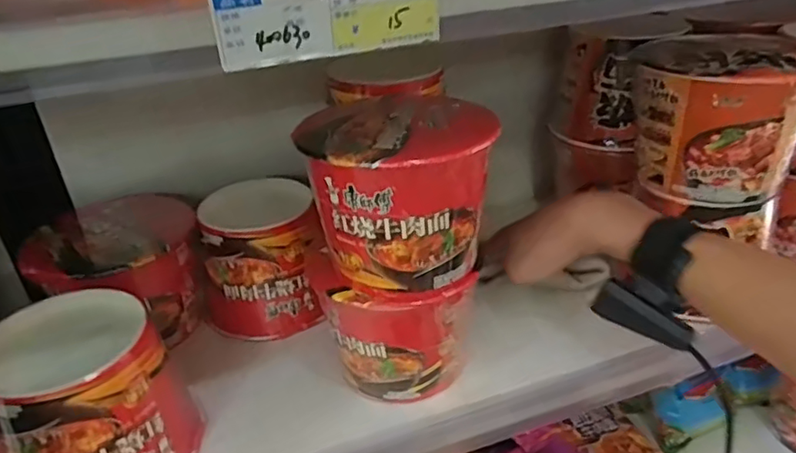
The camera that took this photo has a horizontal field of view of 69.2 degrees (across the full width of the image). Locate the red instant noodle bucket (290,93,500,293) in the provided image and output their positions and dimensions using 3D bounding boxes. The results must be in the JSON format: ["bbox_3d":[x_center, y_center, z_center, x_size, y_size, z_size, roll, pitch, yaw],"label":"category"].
[{"bbox_3d":[0.001,-0.026,0.396,0.122,0.099,0.106,-13,32,-18],"label":"red instant noodle bucket"}]

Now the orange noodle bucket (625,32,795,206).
[{"bbox_3d":[0.261,-0.090,0.482,0.134,0.109,0.116,13,34,25],"label":"orange noodle bucket"}]

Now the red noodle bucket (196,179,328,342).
[{"bbox_3d":[-0.125,0.028,0.534,0.104,0.110,0.101,-11,31,-14],"label":"red noodle bucket"}]

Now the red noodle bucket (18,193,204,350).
[{"bbox_3d":[-0.242,0.042,0.512,0.126,0.093,0.132,-2,30,1],"label":"red noodle bucket"}]

